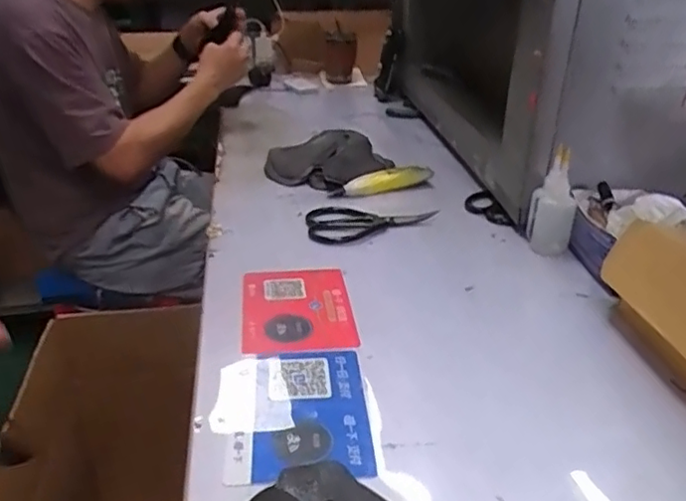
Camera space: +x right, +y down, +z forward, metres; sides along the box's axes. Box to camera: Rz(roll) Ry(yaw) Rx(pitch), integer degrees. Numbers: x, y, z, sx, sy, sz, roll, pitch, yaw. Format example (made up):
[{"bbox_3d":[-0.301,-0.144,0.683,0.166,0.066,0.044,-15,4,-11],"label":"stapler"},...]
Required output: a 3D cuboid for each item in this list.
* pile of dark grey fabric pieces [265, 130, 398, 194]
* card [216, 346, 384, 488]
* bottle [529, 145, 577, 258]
[{"bbox_3d":[-0.015,-0.162,1.063,0.200,0.037,0.207,1,28,0],"label":"pile of dark grey fabric pieces"},{"bbox_3d":[-0.042,0.140,0.538,0.128,0.010,0.151,-1,31,-9],"label":"card"},{"bbox_3d":[0.270,-0.059,0.774,0.044,0.136,0.038,3,28,4],"label":"bottle"}]

